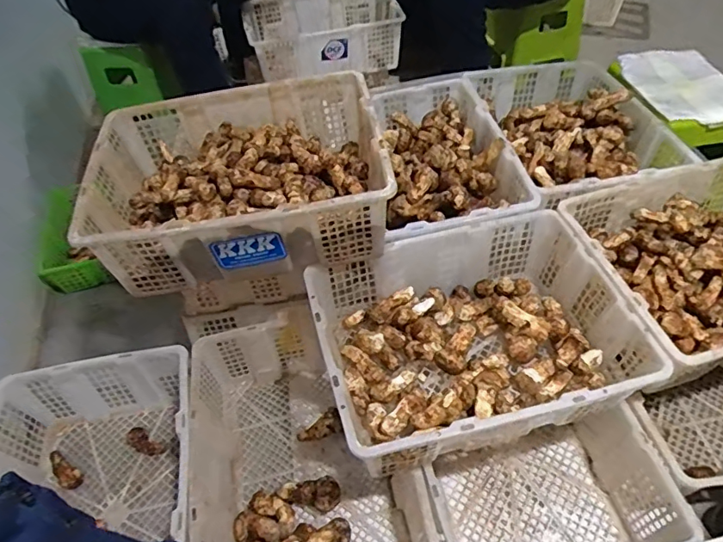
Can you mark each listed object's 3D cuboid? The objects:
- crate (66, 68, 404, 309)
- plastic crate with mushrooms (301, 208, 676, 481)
[{"bbox_3d":[-0.215,-0.160,0.940,0.488,0.211,0.418,-11,49,-3],"label":"crate"},{"bbox_3d":[0.179,0.110,0.840,0.470,0.159,0.353,-13,49,-6],"label":"plastic crate with mushrooms"}]

